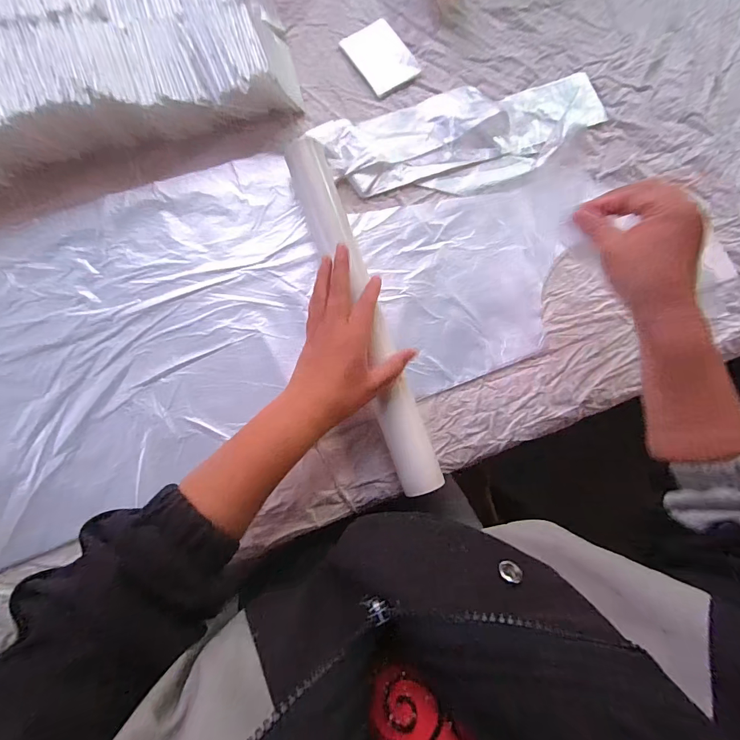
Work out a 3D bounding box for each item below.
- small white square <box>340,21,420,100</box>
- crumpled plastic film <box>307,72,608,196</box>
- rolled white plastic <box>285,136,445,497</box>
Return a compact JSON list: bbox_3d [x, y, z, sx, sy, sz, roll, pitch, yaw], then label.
[{"bbox_3d":[0.012,-0.359,0.436,0.063,0.004,0.080,-36,87,-8],"label":"small white square"},{"bbox_3d":[0.116,-0.264,0.425,0.331,0.028,0.115,-20,84,-7],"label":"crumpled plastic film"},{"bbox_3d":[-0.008,-0.059,0.374,0.043,0.033,0.360,-19,84,-7],"label":"rolled white plastic"}]

